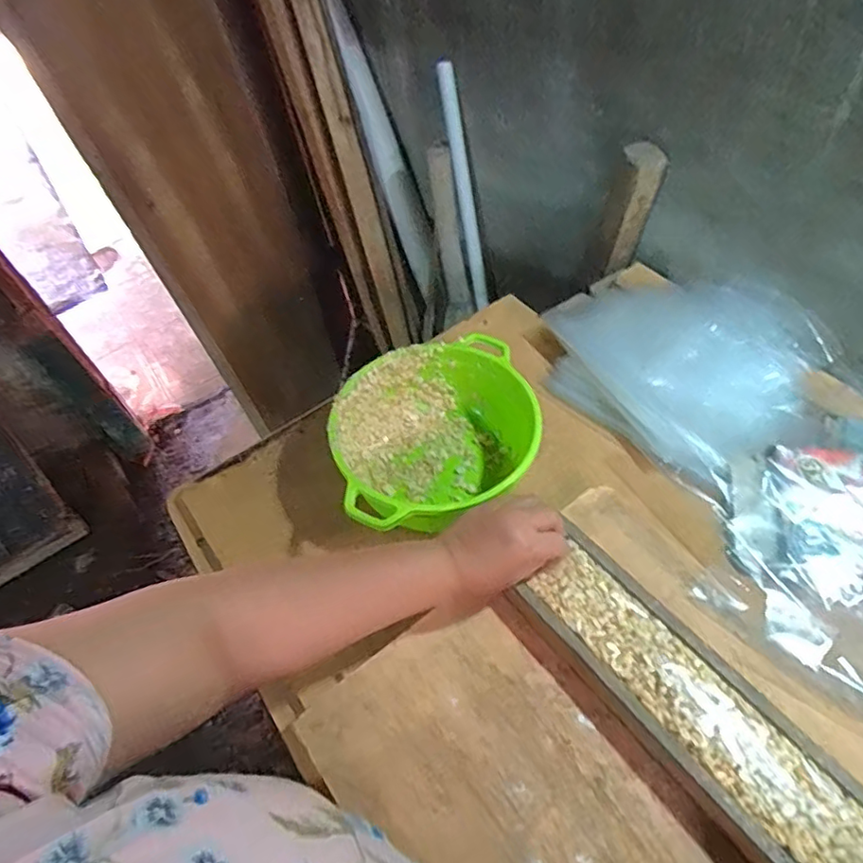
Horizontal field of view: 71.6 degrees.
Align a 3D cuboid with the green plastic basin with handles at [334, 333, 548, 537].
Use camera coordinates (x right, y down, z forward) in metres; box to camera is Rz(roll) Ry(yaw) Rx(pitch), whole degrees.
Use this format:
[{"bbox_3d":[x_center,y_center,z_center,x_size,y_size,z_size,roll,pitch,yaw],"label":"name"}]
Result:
[{"bbox_3d":[0.004,0.014,0.639,0.199,0.101,0.205,-5,52,7],"label":"green plastic basin with handles"}]

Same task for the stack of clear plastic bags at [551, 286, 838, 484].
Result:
[{"bbox_3d":[0.292,-0.098,0.741,0.271,0.033,0.324,-37,51,-15],"label":"stack of clear plastic bags"}]

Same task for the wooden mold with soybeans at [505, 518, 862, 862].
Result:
[{"bbox_3d":[0.215,0.228,0.459,0.092,0.027,0.346,-33,54,-20],"label":"wooden mold with soybeans"}]

